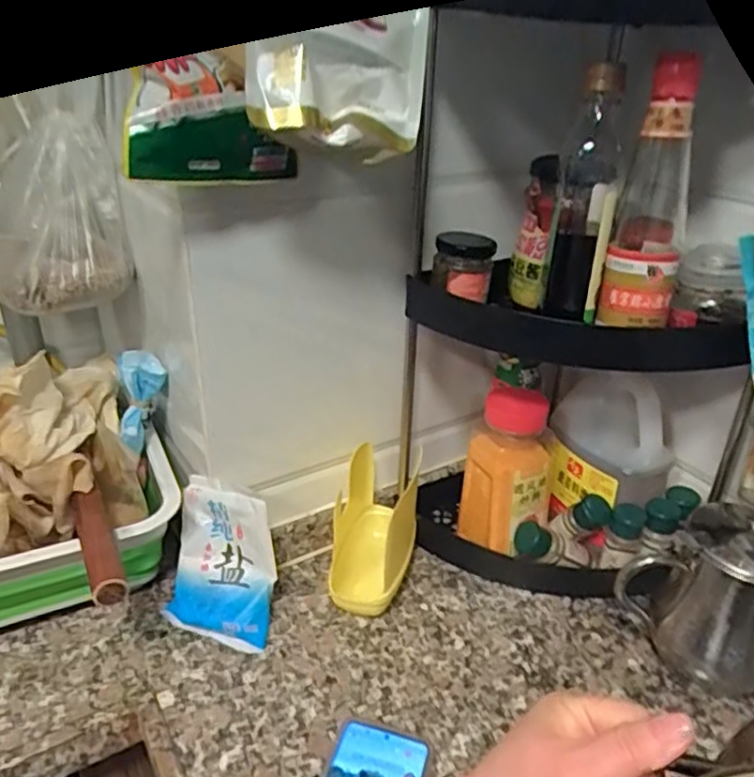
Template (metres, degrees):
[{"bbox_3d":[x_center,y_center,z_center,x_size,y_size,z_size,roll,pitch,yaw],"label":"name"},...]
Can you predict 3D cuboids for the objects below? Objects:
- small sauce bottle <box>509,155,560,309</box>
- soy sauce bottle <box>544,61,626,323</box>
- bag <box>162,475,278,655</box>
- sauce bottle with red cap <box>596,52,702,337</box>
[{"bbox_3d":[0.154,-0.151,0.656,0.032,0.142,0.038,7,28,10],"label":"small sauce bottle"},{"bbox_3d":[0.178,-0.164,0.572,0.051,0.191,0.066,10,29,15],"label":"soy sauce bottle"},{"bbox_3d":[-0.156,0.171,0.663,0.106,0.151,0.029,5,-7,17],"label":"bag"},{"bbox_3d":[0.232,-0.155,0.551,0.060,0.200,0.067,12,29,18],"label":"sauce bottle with red cap"}]

